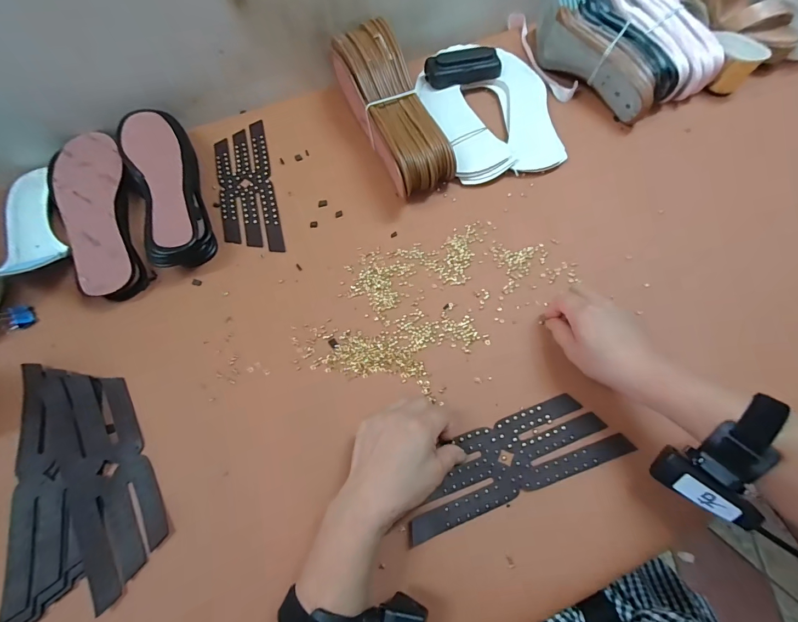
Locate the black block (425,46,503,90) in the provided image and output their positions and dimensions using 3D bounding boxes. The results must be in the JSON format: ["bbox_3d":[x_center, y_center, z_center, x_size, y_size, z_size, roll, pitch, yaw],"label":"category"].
[{"bbox_3d":[0.092,-0.352,0.549,0.103,0.028,0.045,-14,67,-5],"label":"black block"}]

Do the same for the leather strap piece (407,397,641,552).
[{"bbox_3d":[0.108,0.140,0.361,0.218,0.005,0.070,-18,64,-9],"label":"leather strap piece"}]

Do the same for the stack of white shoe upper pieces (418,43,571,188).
[{"bbox_3d":[0.125,-0.288,0.537,0.167,0.024,0.241,-10,67,-4],"label":"stack of white shoe upper pieces"}]

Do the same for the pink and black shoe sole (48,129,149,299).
[{"bbox_3d":[-0.359,-0.120,0.455,0.081,0.031,0.232,-27,69,-10],"label":"pink and black shoe sole"}]

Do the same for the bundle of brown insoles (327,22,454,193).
[{"bbox_3d":[-0.009,-0.258,0.492,0.079,0.086,0.238,-22,68,-9],"label":"bundle of brown insoles"}]

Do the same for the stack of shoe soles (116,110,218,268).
[{"bbox_3d":[-0.279,-0.151,0.460,0.069,0.057,0.216,-21,68,-8],"label":"stack of shoe soles"}]

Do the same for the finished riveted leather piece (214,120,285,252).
[{"bbox_3d":[-0.200,-0.163,0.495,0.068,0.006,0.212,-14,67,-5],"label":"finished riveted leather piece"}]

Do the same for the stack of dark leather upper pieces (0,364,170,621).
[{"bbox_3d":[-0.296,0.150,0.355,0.120,0.010,0.216,-17,68,-7],"label":"stack of dark leather upper pieces"}]

